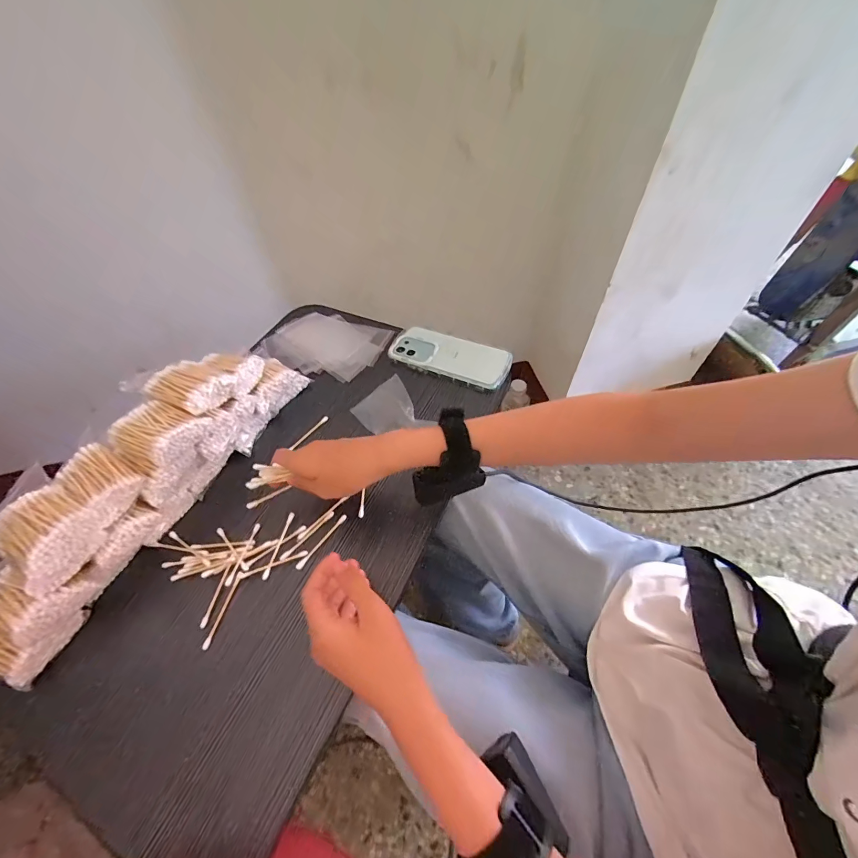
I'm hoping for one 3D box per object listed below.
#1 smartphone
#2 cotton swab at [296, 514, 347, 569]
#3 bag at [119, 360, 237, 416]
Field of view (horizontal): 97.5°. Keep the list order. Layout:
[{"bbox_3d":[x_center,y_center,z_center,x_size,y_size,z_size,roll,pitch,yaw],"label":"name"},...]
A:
[{"bbox_3d":[0.029,-0.101,0.527,0.165,0.016,0.068,19,58,16],"label":"smartphone"},{"bbox_3d":[-0.113,0.118,0.398,0.007,0.004,0.069,31,62,23],"label":"cotton swab"},{"bbox_3d":[-0.268,-0.047,0.410,0.100,0.033,0.056,14,57,14],"label":"bag"}]

